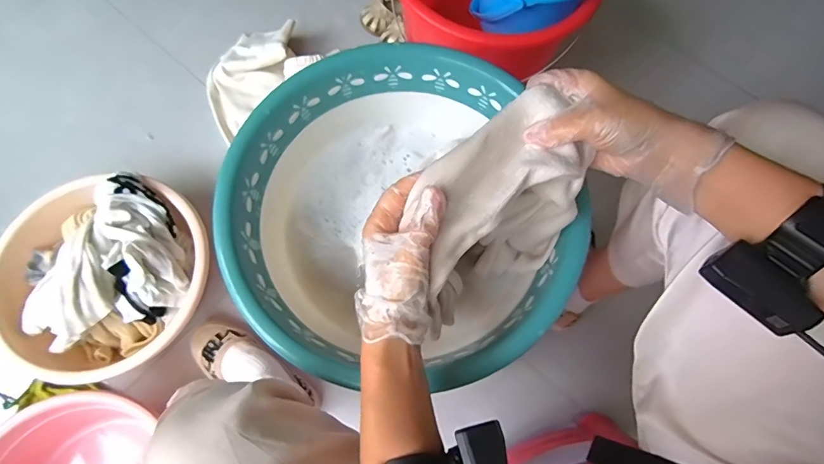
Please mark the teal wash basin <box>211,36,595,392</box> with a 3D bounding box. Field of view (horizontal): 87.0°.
[{"bbox_3d":[-0.020,-0.017,0.492,0.340,0.122,0.351,1,71,-2],"label":"teal wash basin"}]

